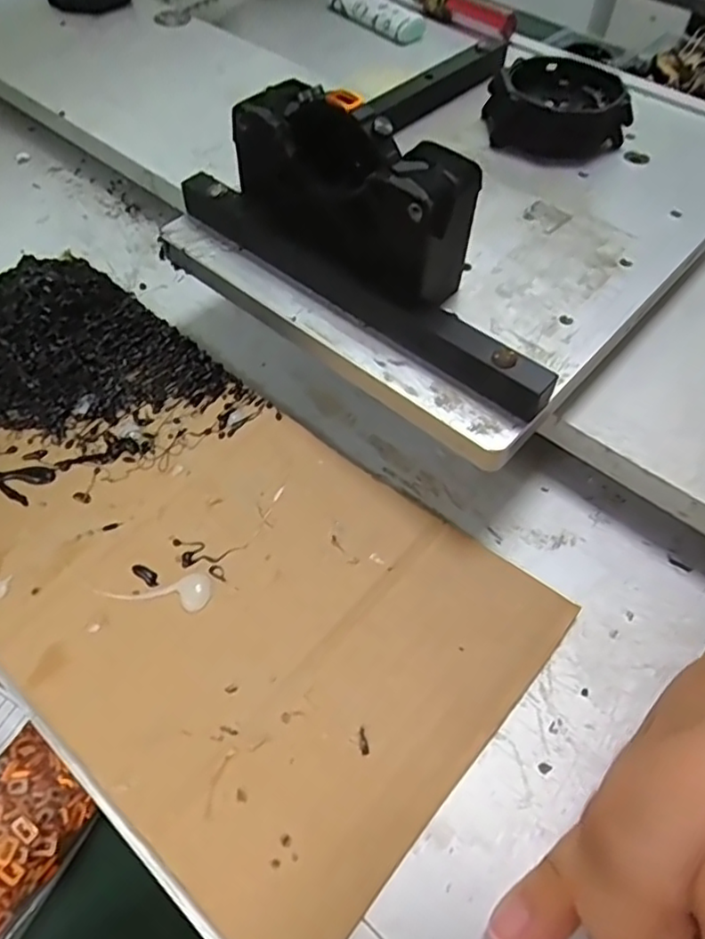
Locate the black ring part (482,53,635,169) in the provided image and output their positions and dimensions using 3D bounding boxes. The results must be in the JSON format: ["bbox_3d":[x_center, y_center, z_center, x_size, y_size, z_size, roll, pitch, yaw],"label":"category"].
[{"bbox_3d":[0.084,-0.148,0.263,0.056,0.021,0.056,17,53,9],"label":"black ring part"}]

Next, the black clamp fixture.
[{"bbox_3d":[0.008,-0.078,0.195,0.140,0.051,0.032,37,61,21],"label":"black clamp fixture"}]

